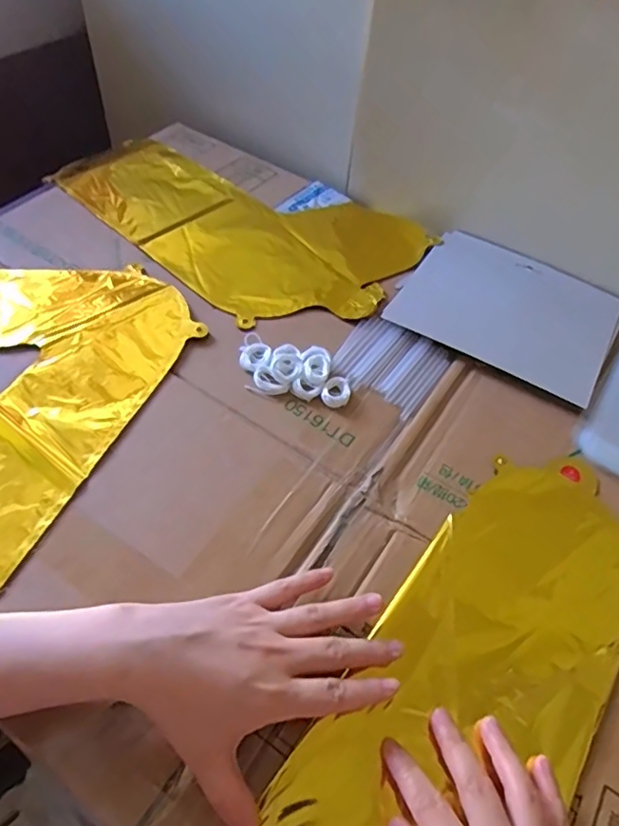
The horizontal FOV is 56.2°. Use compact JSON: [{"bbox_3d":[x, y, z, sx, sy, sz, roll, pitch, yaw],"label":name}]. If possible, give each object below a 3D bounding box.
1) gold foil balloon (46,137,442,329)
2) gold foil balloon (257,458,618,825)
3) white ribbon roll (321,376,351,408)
[{"bbox_3d":[-0.082,-0.208,0.614,0.377,0.015,0.223,31,57,17],"label":"gold foil balloon"},{"bbox_3d":[0.085,0.186,0.339,0.132,0.015,0.413,32,59,17],"label":"gold foil balloon"},{"bbox_3d":[0.023,-0.017,0.474,0.022,0.006,0.027,26,55,14],"label":"white ribbon roll"}]

